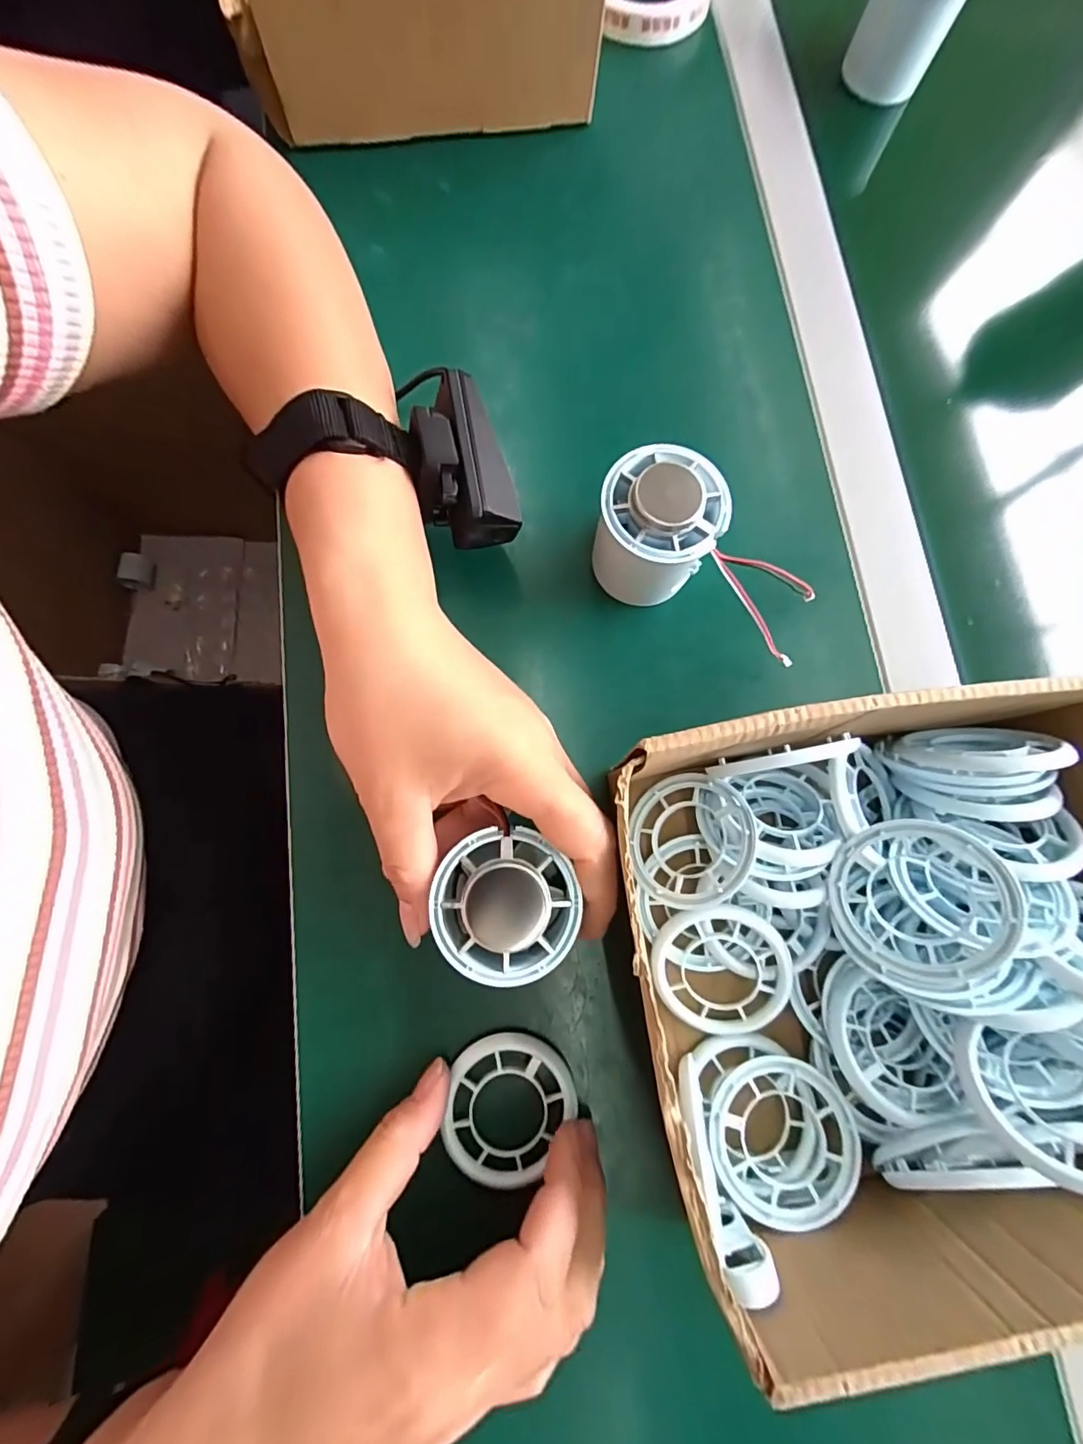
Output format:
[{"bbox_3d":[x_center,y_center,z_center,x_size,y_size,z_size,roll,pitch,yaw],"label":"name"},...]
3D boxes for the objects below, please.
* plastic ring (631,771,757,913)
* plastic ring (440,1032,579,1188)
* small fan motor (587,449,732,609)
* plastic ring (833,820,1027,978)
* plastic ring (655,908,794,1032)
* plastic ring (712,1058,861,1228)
[{"bbox_3d":[0.065,0.051,0.226,0.054,0.008,0.056,-18,58,31],"label":"plastic ring"},{"bbox_3d":[-0.013,0.163,0.220,0.054,0.007,0.055,0,79,-1],"label":"plastic ring"},{"bbox_3d":[0.053,-0.088,0.243,0.053,0.055,0.054,8,79,0],"label":"small fan motor"},{"bbox_3d":[0.140,0.065,0.193,0.057,0.004,0.056,-3,85,34],"label":"plastic ring"},{"bbox_3d":[0.077,0.106,0.224,0.056,0.005,0.056,1,94,11],"label":"plastic ring"},{"bbox_3d":[0.095,0.166,0.209,0.055,0.013,0.056,0,79,-1],"label":"plastic ring"}]

